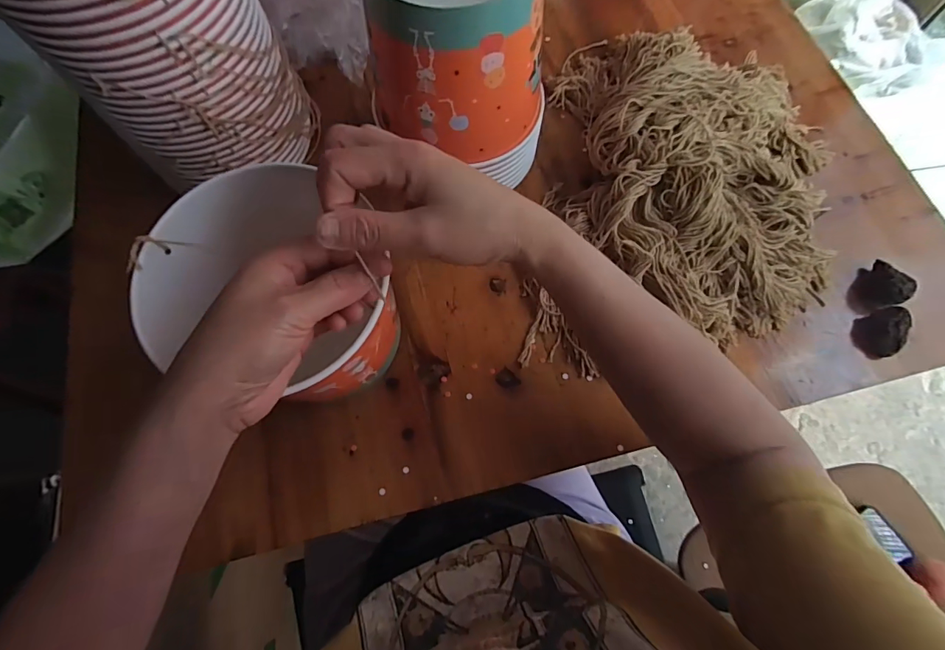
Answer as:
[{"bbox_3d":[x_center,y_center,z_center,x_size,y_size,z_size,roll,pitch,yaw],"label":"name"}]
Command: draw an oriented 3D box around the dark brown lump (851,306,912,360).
[{"bbox_3d":[0.373,0.007,0.404,0.034,0.032,0.039,-17,72,-7],"label":"dark brown lump"}]

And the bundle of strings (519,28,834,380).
[{"bbox_3d":[0.213,-0.138,0.434,0.276,0.069,0.372,9,71,2],"label":"bundle of strings"}]

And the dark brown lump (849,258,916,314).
[{"bbox_3d":[0.383,-0.036,0.424,0.041,0.039,0.043,0,71,-1],"label":"dark brown lump"}]

